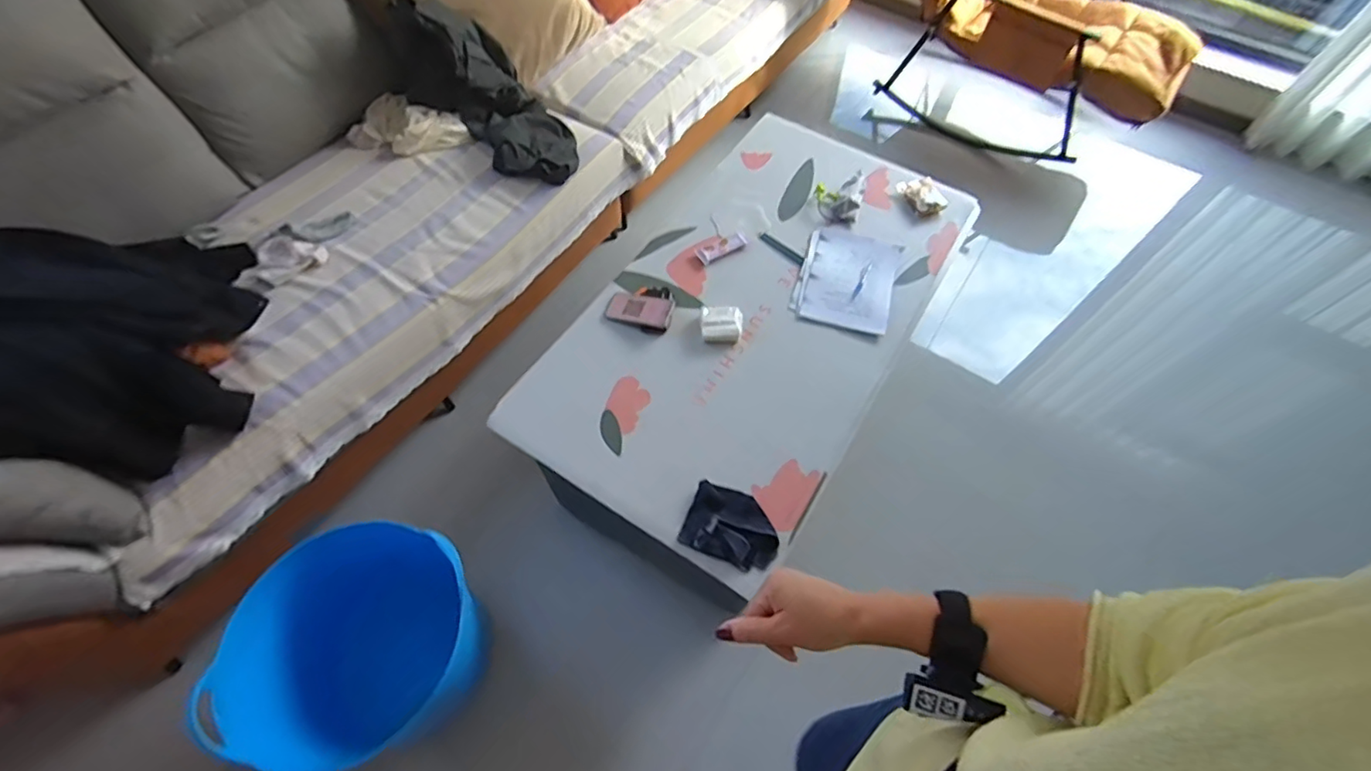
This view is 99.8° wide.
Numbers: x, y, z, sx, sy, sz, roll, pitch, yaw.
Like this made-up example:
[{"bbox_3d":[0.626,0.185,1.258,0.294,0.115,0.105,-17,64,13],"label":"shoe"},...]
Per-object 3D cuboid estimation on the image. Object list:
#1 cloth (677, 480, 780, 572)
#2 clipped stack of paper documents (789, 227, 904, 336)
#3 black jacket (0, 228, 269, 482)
[{"bbox_3d":[0.100,0.285,1.175,0.188,0.040,0.147,23,62,11],"label":"cloth"},{"bbox_3d":[0.438,-0.297,1.560,0.244,0.021,0.336,17,61,8],"label":"clipped stack of paper documents"},{"bbox_3d":[-1.293,-0.155,1.167,0.723,0.355,0.613,9,60,4],"label":"black jacket"}]

